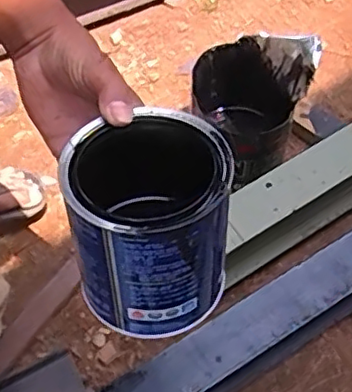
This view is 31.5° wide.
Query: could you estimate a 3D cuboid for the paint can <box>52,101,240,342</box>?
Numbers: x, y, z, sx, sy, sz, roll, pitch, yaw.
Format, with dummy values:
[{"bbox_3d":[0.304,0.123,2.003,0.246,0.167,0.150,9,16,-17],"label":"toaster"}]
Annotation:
[{"bbox_3d":[-0.018,0.016,0.435,0.104,0.114,0.123,-3,59,0],"label":"paint can"}]

